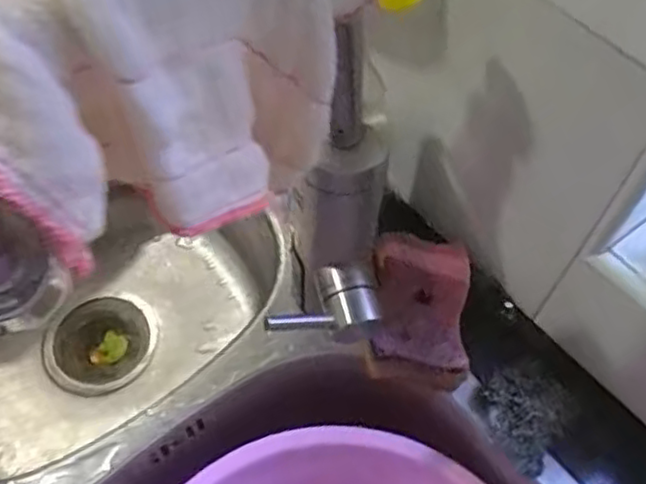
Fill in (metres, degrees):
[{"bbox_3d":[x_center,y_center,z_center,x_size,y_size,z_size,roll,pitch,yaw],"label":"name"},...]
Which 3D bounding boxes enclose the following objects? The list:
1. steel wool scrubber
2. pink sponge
[{"bbox_3d":[0.150,0.123,0.503,0.076,0.025,0.067,-38,66,-24],"label":"steel wool scrubber"},{"bbox_3d":[0.075,0.049,0.526,0.074,0.041,0.106,7,57,2],"label":"pink sponge"}]

